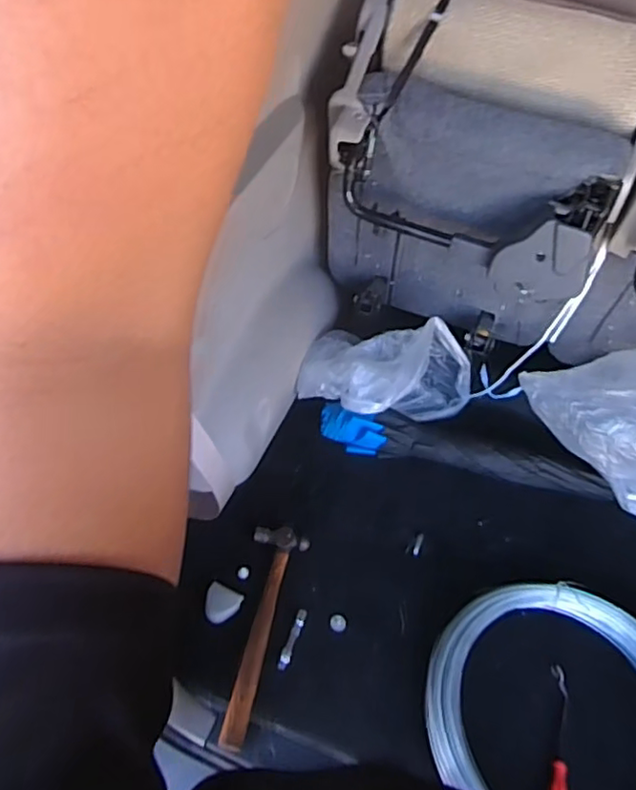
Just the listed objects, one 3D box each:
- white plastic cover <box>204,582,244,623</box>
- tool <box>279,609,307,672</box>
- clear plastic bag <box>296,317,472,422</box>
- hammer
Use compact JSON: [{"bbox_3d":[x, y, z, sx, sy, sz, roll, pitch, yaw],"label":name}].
[{"bbox_3d":[-0.156,0.340,0.994,0.054,0.011,0.058,19,52,10],"label":"white plastic cover"},{"bbox_3d":[-0.040,0.384,0.964,0.016,0.008,0.095,19,52,10],"label":"tool"},{"bbox_3d":[0.140,-0.026,1.232,0.344,0.144,0.207,11,51,4],"label":"clear plastic bag"},{"bbox_3d":[-0.093,0.363,0.956,0.084,0.021,0.331,11,51,4],"label":"hammer"}]

